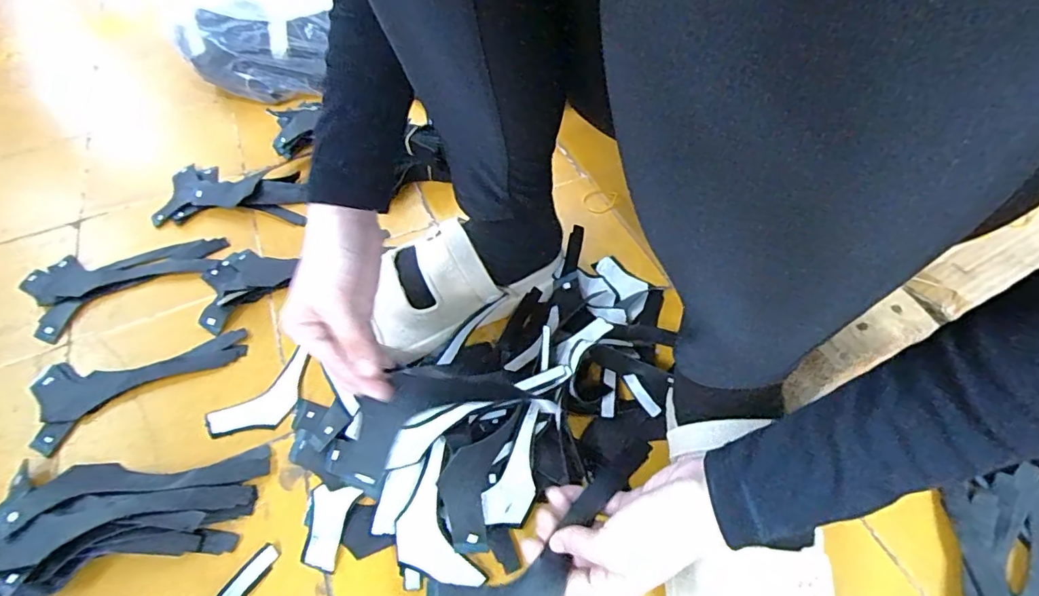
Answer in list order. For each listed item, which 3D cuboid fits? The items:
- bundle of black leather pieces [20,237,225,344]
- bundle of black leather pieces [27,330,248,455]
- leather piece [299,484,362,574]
[{"bbox_3d":[-0.458,-0.037,0.606,0.204,0.016,0.118,-31,58,-18],"label":"bundle of black leather pieces"},{"bbox_3d":[-0.379,0.069,0.520,0.191,0.012,0.095,-26,56,-15],"label":"bundle of black leather pieces"},{"bbox_3d":[-0.158,0.185,0.424,0.037,0.005,0.062,9,55,10],"label":"leather piece"}]

